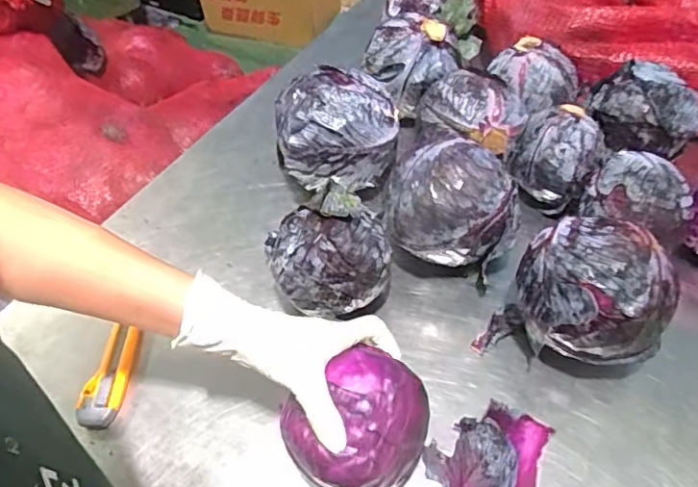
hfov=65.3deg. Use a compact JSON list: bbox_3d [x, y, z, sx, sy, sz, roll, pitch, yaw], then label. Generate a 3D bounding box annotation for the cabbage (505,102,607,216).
[{"bbox_3d":[0.254,-0.104,0.666,0.099,0.097,0.091,27,57,23],"label":"cabbage"}]

